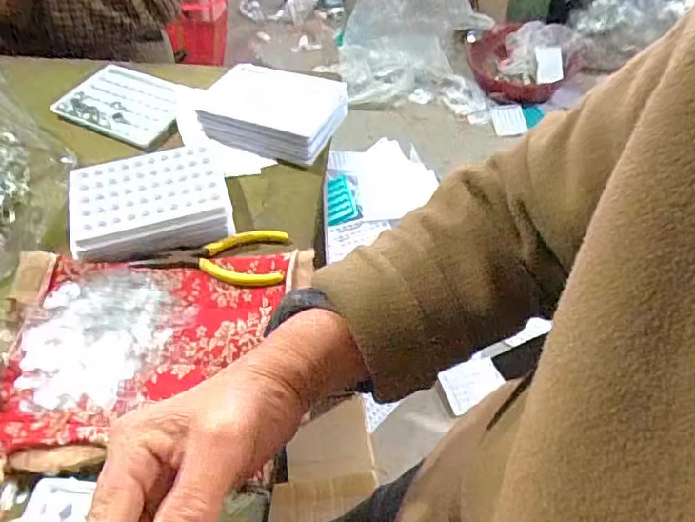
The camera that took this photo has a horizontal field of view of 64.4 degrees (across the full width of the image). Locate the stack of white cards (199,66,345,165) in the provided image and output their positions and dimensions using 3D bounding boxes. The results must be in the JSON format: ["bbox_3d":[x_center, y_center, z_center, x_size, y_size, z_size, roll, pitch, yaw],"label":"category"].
[{"bbox_3d":[-0.080,-0.156,0.563,0.155,0.035,0.102,18,53,13],"label":"stack of white cards"}]

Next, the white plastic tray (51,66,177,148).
[{"bbox_3d":[-0.238,-0.167,0.589,0.128,0.017,0.090,24,54,17],"label":"white plastic tray"}]

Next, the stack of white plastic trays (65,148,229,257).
[{"bbox_3d":[-0.168,-0.050,0.471,0.124,0.032,0.094,-13,53,-12],"label":"stack of white plastic trays"}]

